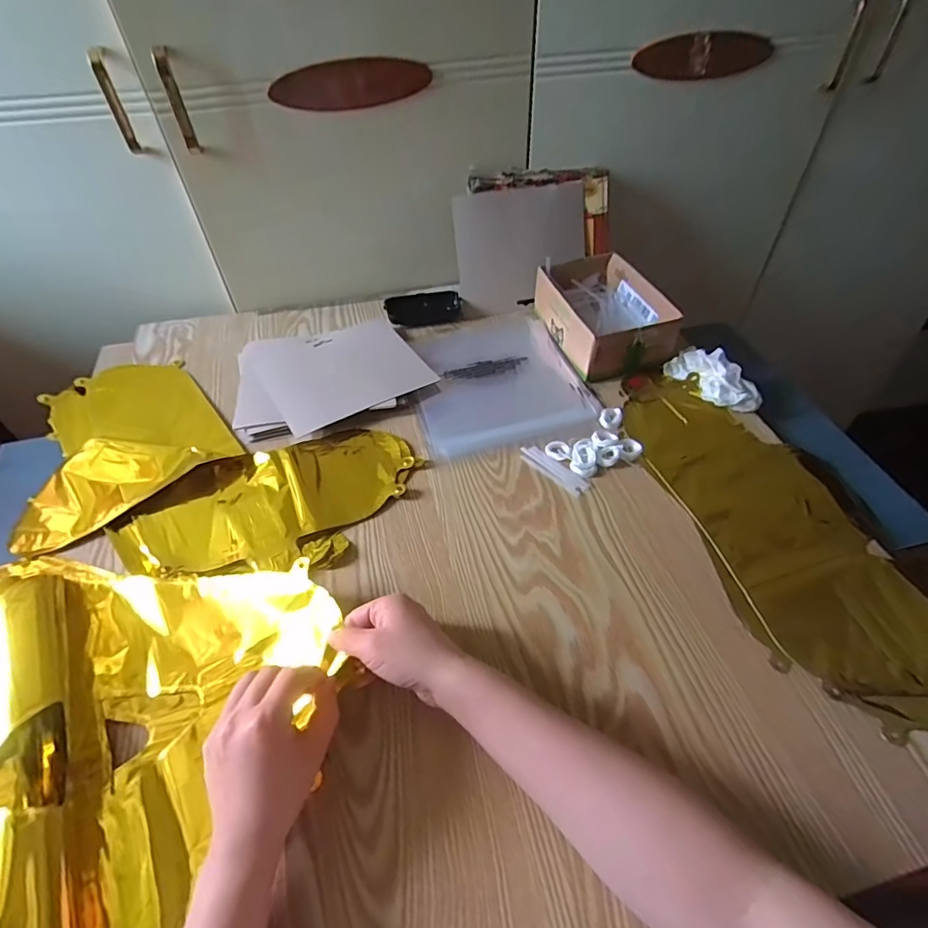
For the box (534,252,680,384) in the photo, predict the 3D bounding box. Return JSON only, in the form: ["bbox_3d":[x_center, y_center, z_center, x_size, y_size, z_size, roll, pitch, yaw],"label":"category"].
[{"bbox_3d":[0.192,-0.210,0.714,0.142,0.072,0.202,-13,49,-10],"label":"box"}]

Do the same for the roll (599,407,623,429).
[{"bbox_3d":[0.173,-0.053,0.605,0.025,0.009,0.032,11,49,11],"label":"roll"}]

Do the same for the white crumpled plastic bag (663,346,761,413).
[{"bbox_3d":[0.306,-0.107,0.627,0.055,0.027,0.108,-24,52,-19],"label":"white crumpled plastic bag"}]

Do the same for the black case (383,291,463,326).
[{"bbox_3d":[-0.060,-0.231,0.761,0.107,0.021,0.052,-12,49,-9],"label":"black case"}]

